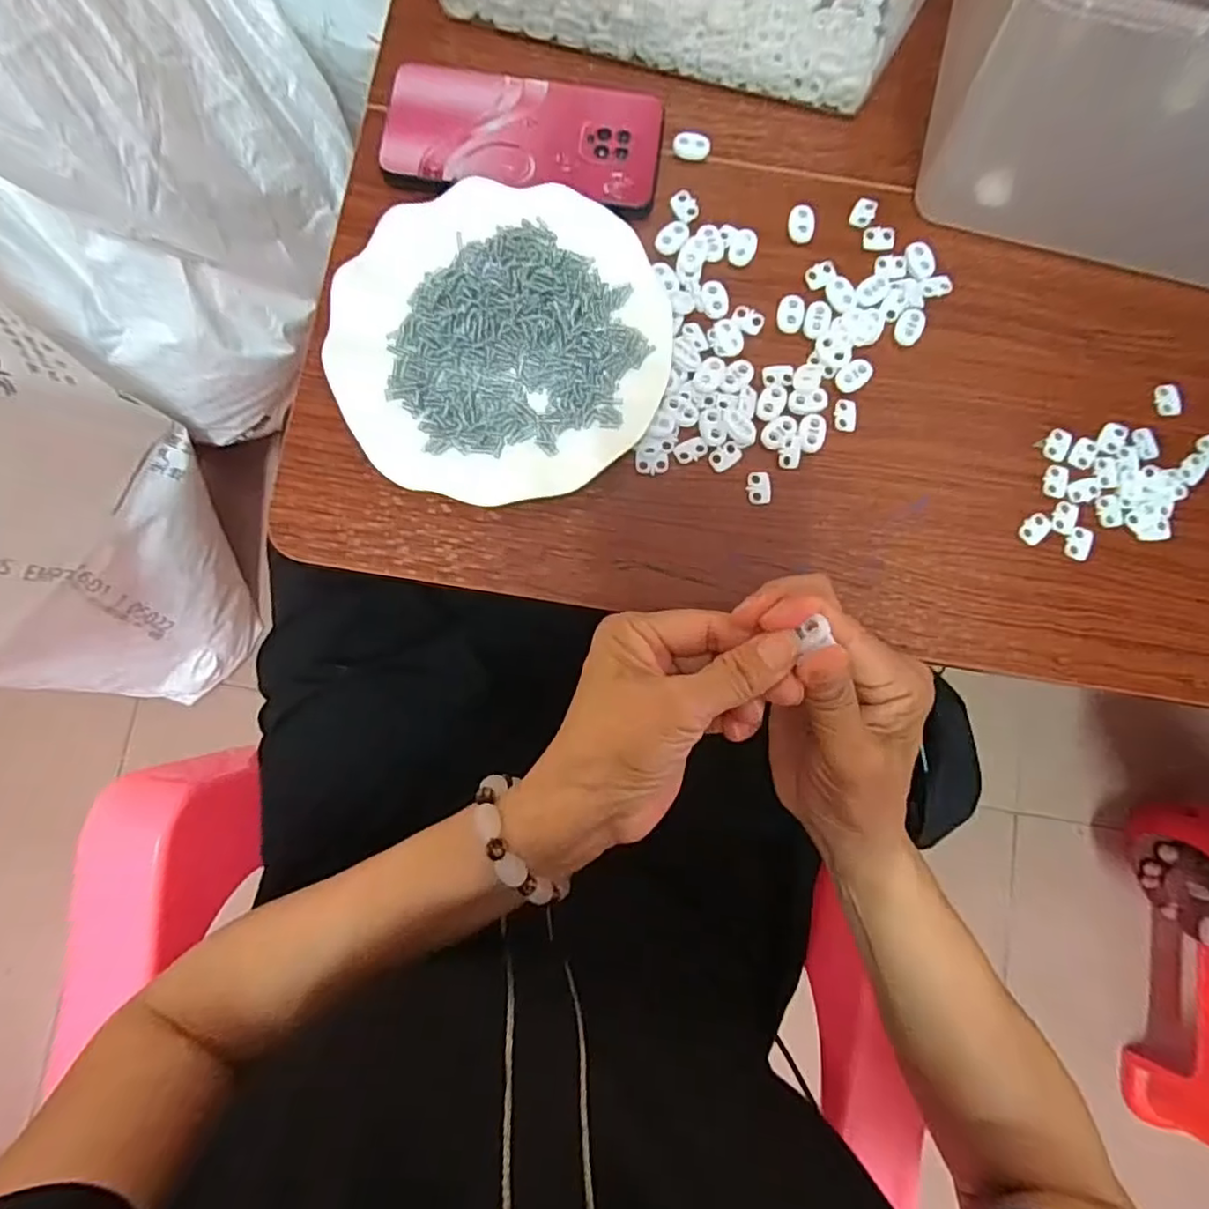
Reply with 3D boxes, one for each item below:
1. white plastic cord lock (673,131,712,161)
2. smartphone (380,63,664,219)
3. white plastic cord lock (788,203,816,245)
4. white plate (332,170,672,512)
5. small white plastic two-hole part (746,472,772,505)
[{"bbox_3d":[0.054,-0.281,0.386,0.023,0.005,0.014,3,83,-1],"label":"white plastic cord lock"},{"bbox_3d":[-0.049,-0.280,0.379,0.162,0.008,0.079,8,83,0],"label":"smartphone"},{"bbox_3d":[0.119,-0.230,0.381,0.015,0.005,0.022,6,83,0],"label":"white plastic cord lock"},{"bbox_3d":[-0.056,-0.146,0.356,0.180,0.022,0.178,0,83,-1],"label":"white plate"},{"bbox_3d":[0.088,-0.067,0.359,0.014,0.004,0.019,-1,83,-1],"label":"small white plastic two-hole part"}]

